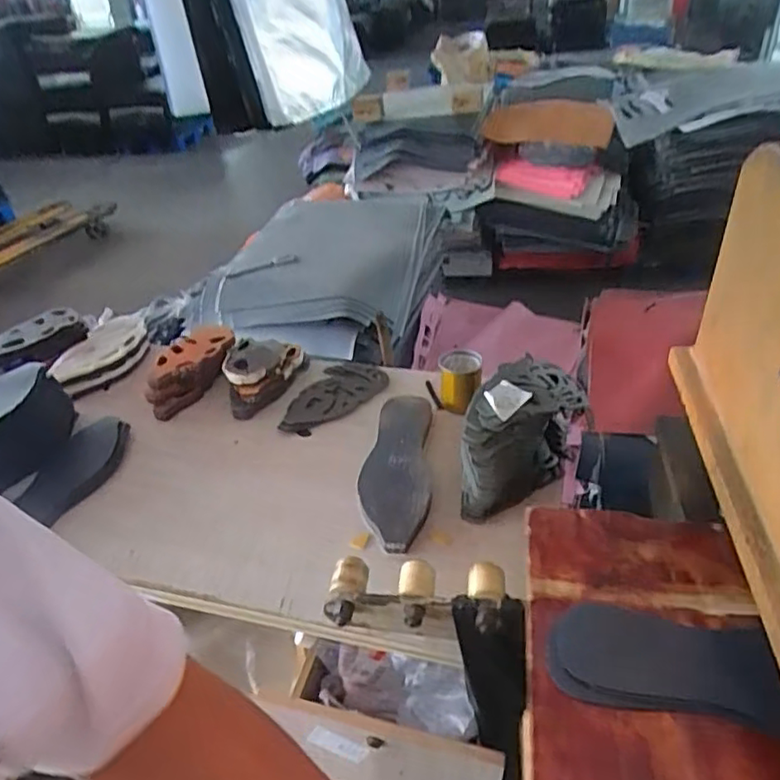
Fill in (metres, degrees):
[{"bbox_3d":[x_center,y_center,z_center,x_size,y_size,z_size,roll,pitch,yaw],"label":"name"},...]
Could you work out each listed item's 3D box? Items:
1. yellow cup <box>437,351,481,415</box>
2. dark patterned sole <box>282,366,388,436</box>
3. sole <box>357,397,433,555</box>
[{"bbox_3d":[0.124,-0.014,1.094,0.074,0.093,0.074,1,35,9],"label":"yellow cup"},{"bbox_3d":[-0.102,0.015,1.154,0.138,0.017,0.219,14,39,26],"label":"dark patterned sole"},{"bbox_3d":[0.010,0.114,0.970,0.103,0.029,0.321,-1,34,5],"label":"sole"}]

